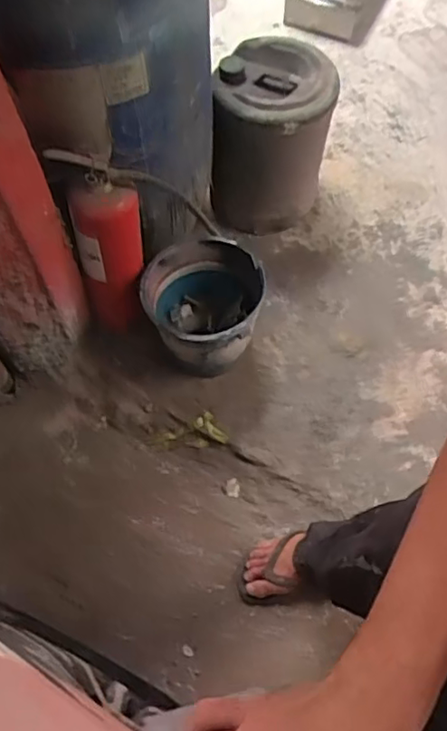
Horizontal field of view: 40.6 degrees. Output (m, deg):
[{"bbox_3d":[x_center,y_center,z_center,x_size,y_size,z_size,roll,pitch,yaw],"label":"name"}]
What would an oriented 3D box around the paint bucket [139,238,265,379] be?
[{"bbox_3d":[-0.040,-0.132,1.415,0.249,0.283,0.257,0,63,0],"label":"paint bucket"}]

